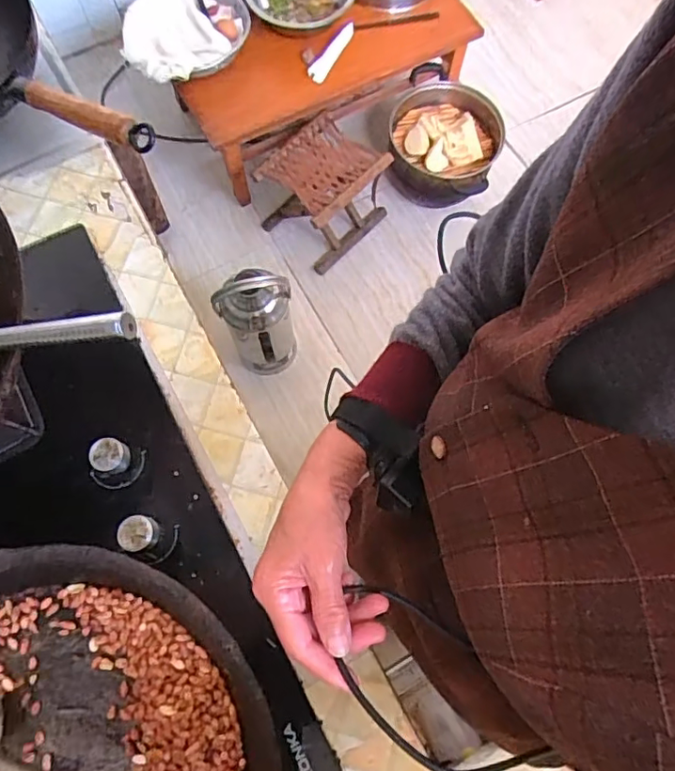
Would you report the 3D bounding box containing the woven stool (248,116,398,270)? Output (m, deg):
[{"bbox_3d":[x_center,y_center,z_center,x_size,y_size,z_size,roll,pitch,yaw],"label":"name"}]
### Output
[{"bbox_3d":[-0.045,-0.533,1.504,0.275,0.270,0.281,42,77,11],"label":"woven stool"}]

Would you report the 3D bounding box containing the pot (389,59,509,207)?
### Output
[{"bbox_3d":[0.300,-0.686,1.514,0.296,0.152,0.356,5,73,1],"label":"pot"}]

